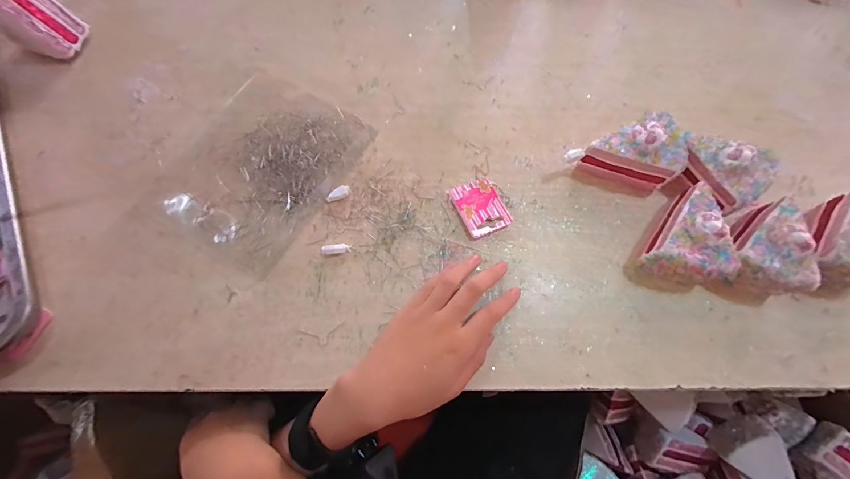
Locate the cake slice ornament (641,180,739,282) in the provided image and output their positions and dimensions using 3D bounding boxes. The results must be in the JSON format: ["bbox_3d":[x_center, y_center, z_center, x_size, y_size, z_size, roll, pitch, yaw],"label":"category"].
[{"bbox_3d":[0.250,0.000,0.335,0.063,0.064,0.085,39,74,11],"label":"cake slice ornament"}]

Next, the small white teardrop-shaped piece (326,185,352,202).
[{"bbox_3d":[-0.088,-0.047,0.370,0.026,0.007,0.011,-29,74,-11],"label":"small white teardrop-shaped piece"}]

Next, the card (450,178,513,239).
[{"bbox_3d":[0.056,-0.033,0.369,0.044,0.004,0.059,-23,70,-9],"label":"card"}]

